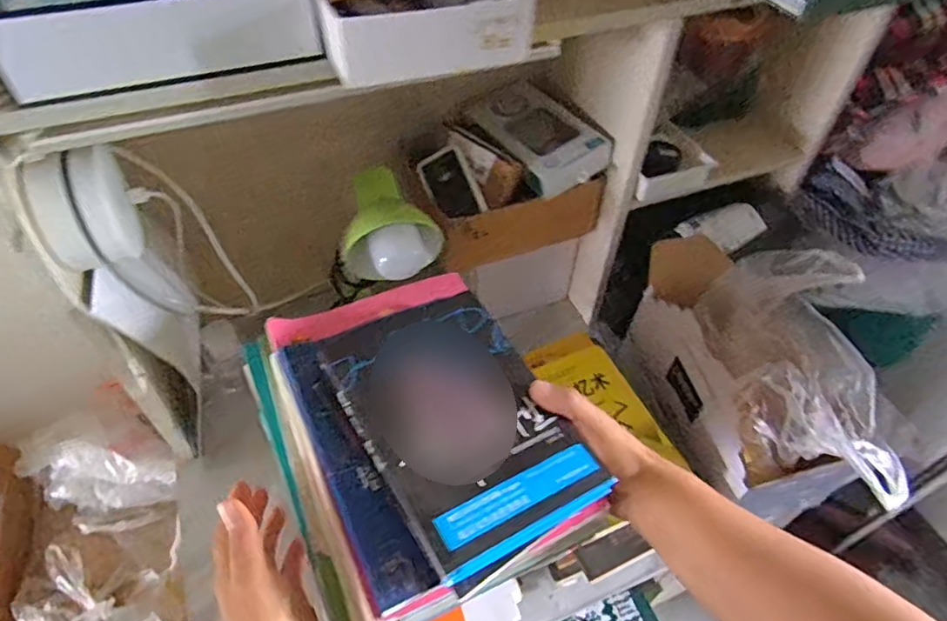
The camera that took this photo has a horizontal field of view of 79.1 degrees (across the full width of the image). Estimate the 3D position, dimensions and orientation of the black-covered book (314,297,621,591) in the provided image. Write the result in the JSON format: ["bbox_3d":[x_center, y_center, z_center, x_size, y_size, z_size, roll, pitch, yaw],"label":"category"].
[{"bbox_3d":[-0.011,0.072,0.401,0.128,0.018,0.186,-18,55,-29],"label":"black-covered book"}]

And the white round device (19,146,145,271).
[{"bbox_3d":[-0.348,-0.095,0.518,0.071,0.098,0.095,-22,53,-19],"label":"white round device"}]

